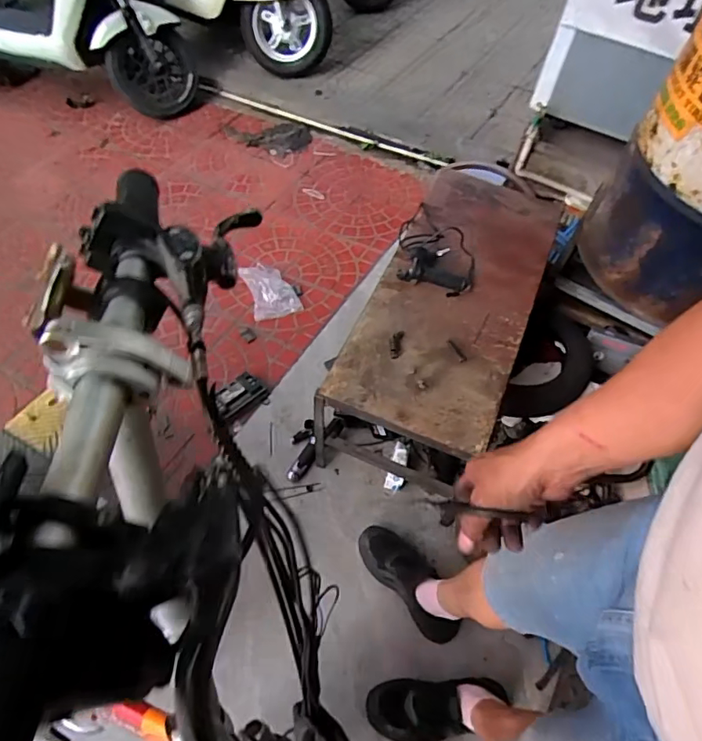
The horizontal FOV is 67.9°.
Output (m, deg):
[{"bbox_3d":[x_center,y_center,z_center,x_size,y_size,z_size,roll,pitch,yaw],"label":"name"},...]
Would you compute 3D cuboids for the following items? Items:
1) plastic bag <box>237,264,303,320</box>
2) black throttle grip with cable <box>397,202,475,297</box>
[{"bbox_3d":[-0.261,-0.265,1.660,0.151,0.047,0.237,-19,57,-10],"label":"plastic bag"},{"bbox_3d":[0.213,-0.305,1.243,0.180,0.054,0.270,12,58,2],"label":"black throttle grip with cable"}]

